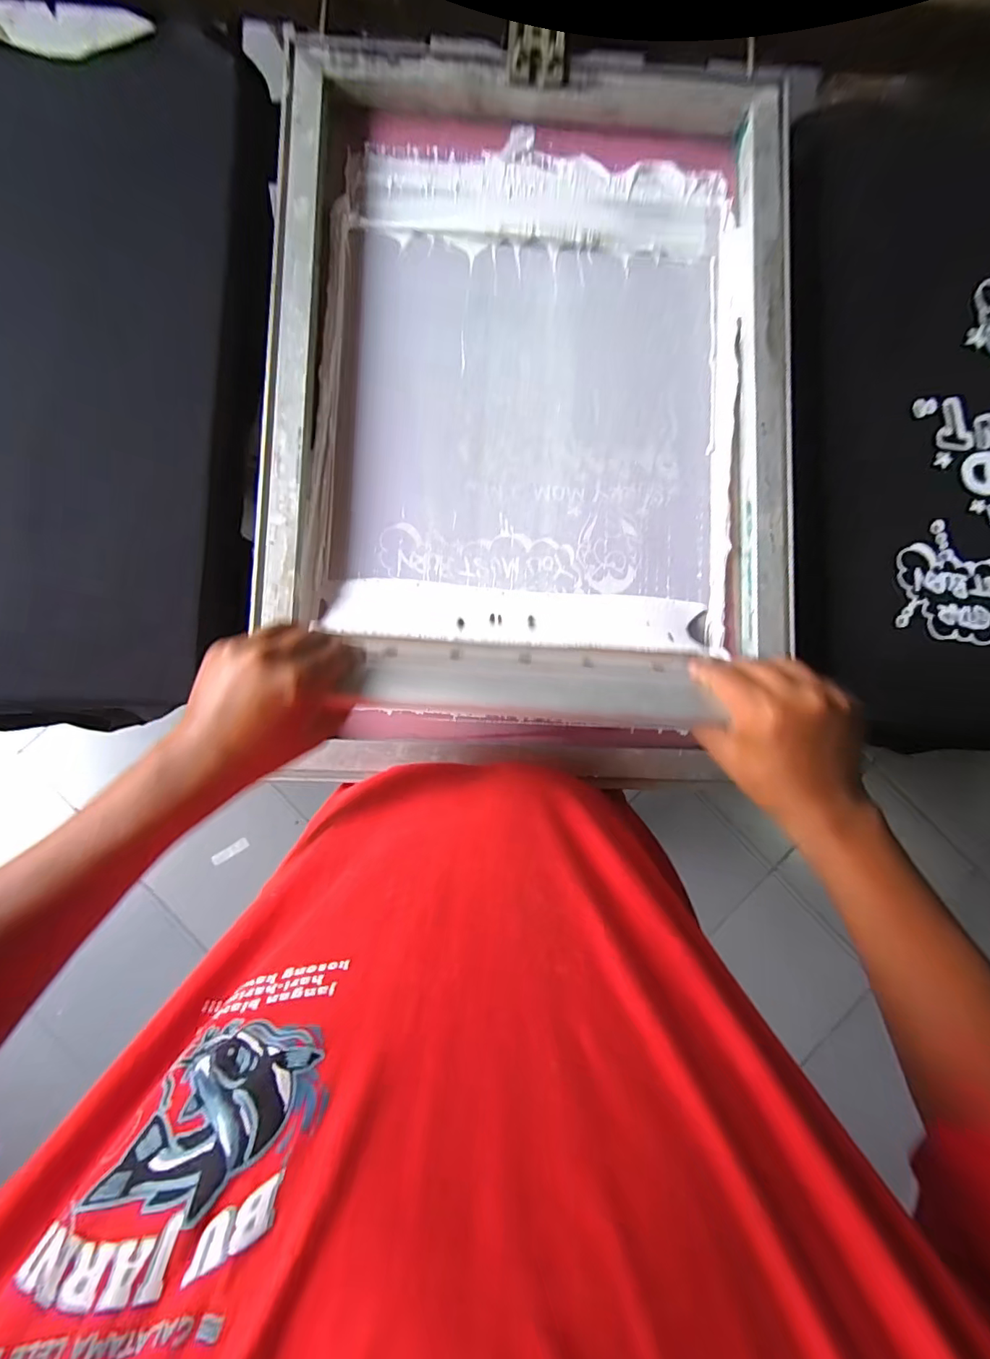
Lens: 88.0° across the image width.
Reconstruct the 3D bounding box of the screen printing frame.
[{"bbox_3d":[0.034,-0.239,0.462,0.460,0.031,0.646,2,86,-3],"label":"screen printing frame"}]

